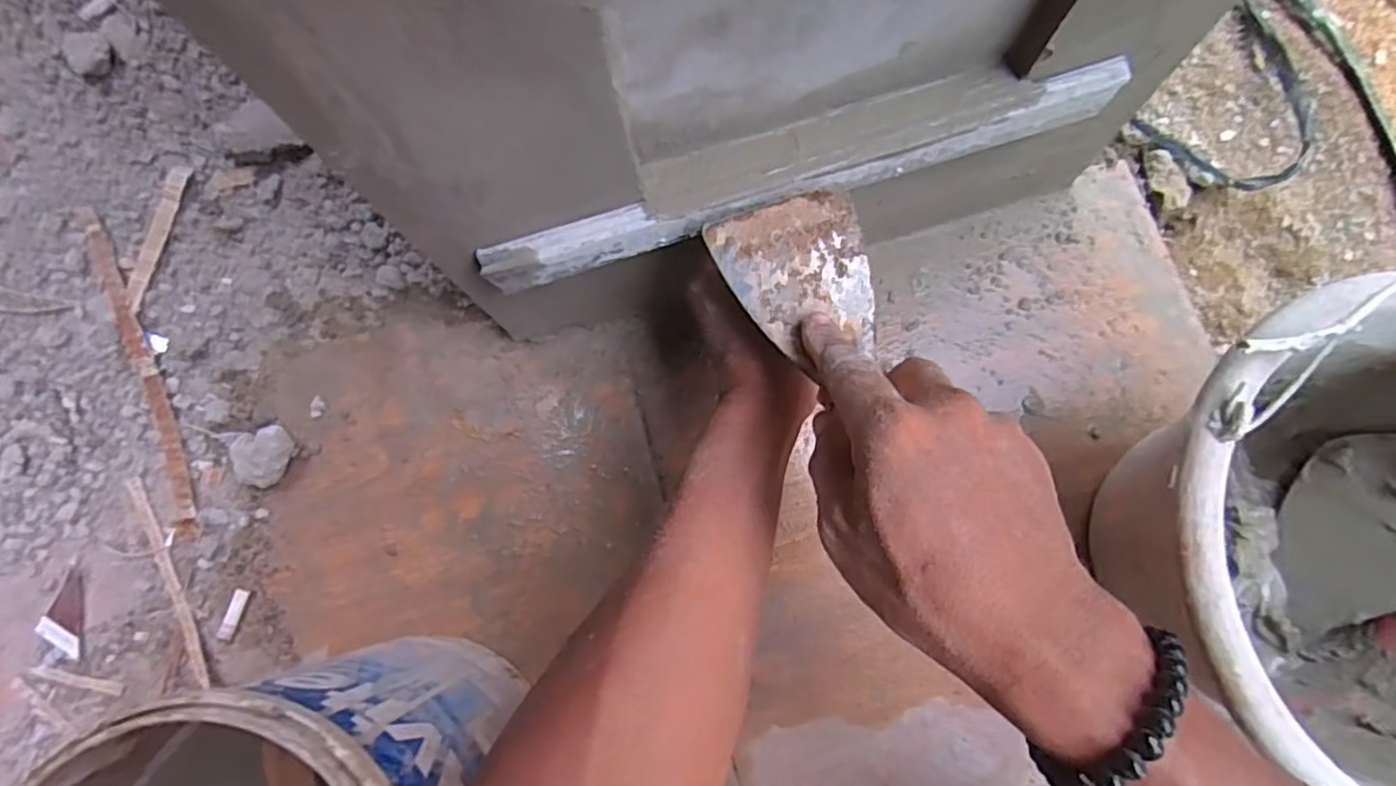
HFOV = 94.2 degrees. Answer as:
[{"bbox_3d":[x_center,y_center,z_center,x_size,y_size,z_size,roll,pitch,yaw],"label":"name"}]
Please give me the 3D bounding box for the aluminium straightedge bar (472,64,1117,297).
[{"bbox_3d":[0.056,-0.106,0.333,0.332,0.033,0.022,-17,80,-3],"label":"aluminium straightedge bar"}]

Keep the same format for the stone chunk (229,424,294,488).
[{"bbox_3d":[-0.281,0.042,0.422,0.033,0.026,0.033,-16,80,-4],"label":"stone chunk"}]

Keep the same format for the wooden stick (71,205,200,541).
[{"bbox_3d":[-0.365,-0.012,0.427,0.015,0.012,0.219,-17,92,-4],"label":"wooden stick"}]

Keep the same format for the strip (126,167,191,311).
[{"bbox_3d":[-0.362,-0.105,0.436,0.012,0.008,0.103,11,79,2],"label":"strip"}]

